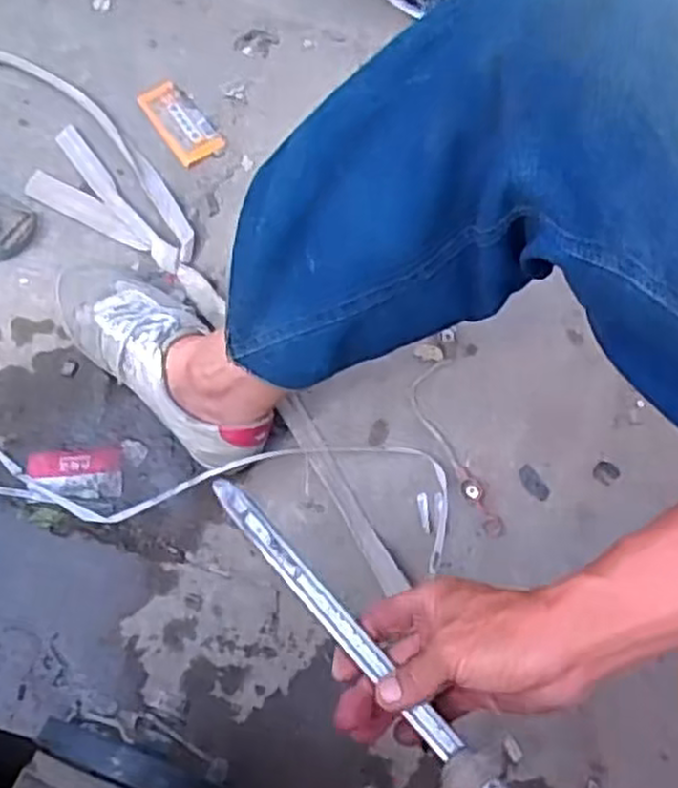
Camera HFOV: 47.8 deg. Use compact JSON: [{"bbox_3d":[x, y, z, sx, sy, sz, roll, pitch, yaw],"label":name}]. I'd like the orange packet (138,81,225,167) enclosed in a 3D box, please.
[{"bbox_3d":[-0.183,-0.316,0.882,0.052,0.013,0.108,-35,76,-9],"label":"orange packet"}]

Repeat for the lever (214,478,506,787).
[{"bbox_3d":[0.017,0.162,0.478,0.019,0.020,0.279,-42,78,-11],"label":"lever"}]

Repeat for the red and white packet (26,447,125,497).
[{"bbox_3d":[-0.262,0.078,0.759,0.095,0.004,0.050,-1,73,0],"label":"red and white packet"}]

